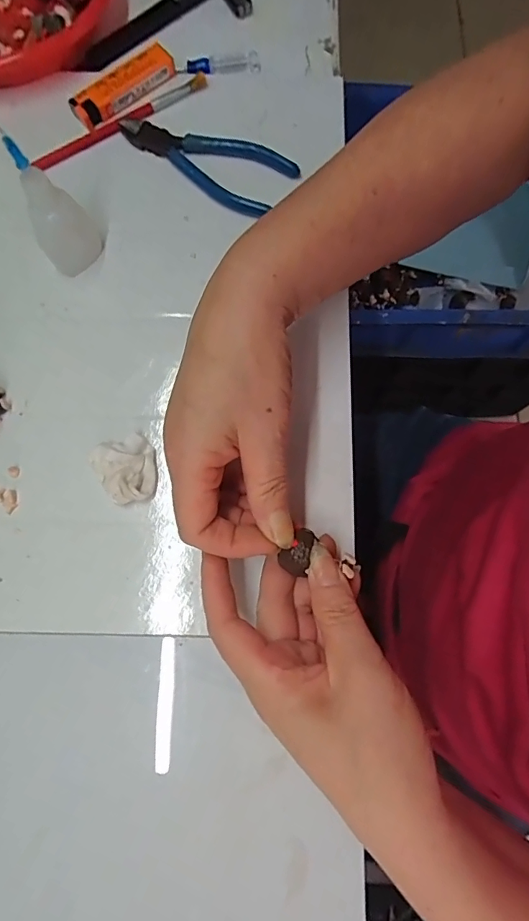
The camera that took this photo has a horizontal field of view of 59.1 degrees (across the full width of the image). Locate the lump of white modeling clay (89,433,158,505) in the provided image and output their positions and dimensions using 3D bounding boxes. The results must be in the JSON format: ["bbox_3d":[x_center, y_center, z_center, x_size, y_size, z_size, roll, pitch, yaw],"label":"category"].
[{"bbox_3d":[-0.082,0.006,0.280,0.034,0.012,0.039,-19,78,-5],"label":"lump of white modeling clay"}]

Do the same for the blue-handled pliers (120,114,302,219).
[{"bbox_3d":[-0.042,-0.208,0.322,0.123,0.009,0.047,26,78,5],"label":"blue-handled pliers"}]

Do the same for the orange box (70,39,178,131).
[{"bbox_3d":[-0.101,-0.269,0.335,0.079,0.014,0.021,-36,80,-8],"label":"orange box"}]

